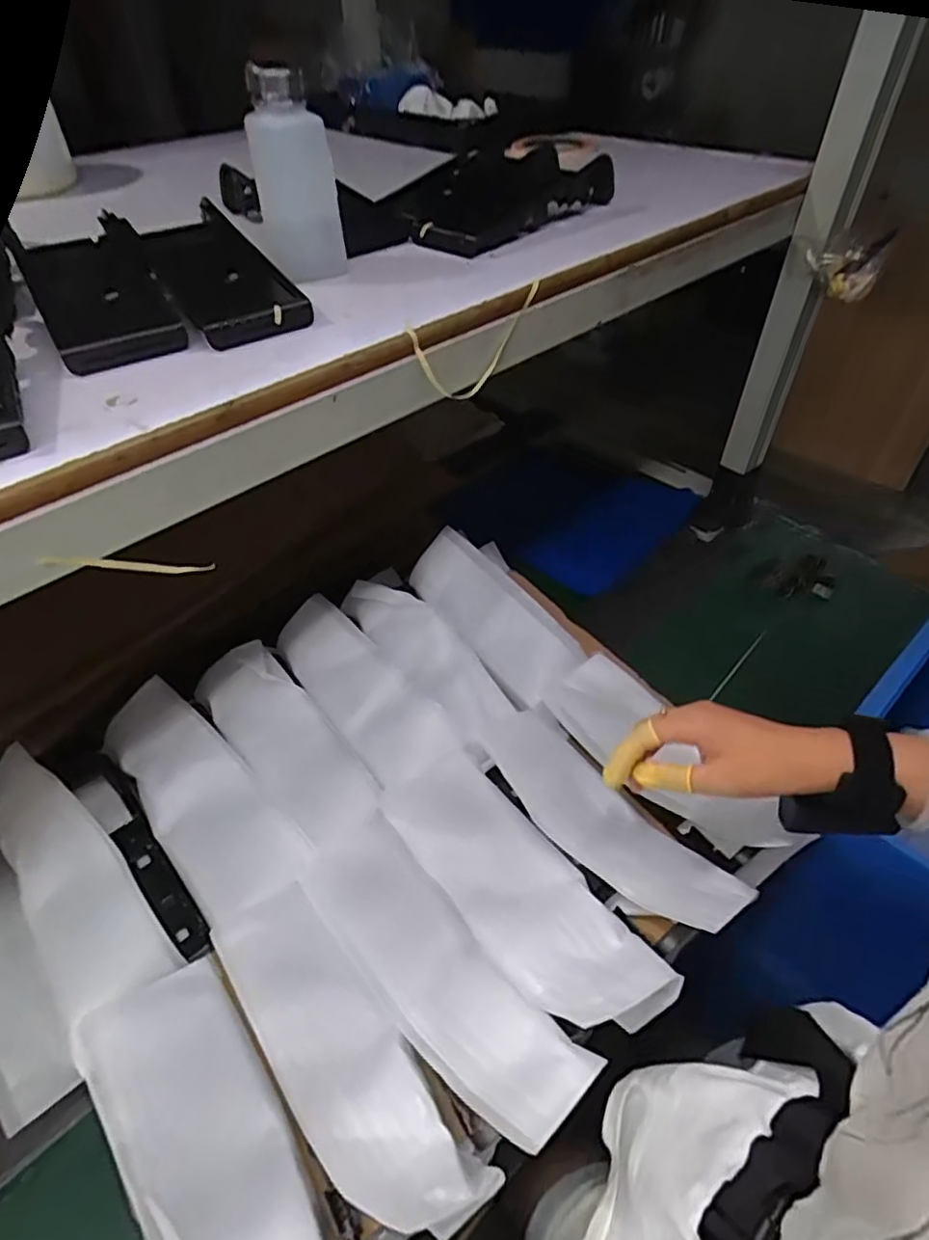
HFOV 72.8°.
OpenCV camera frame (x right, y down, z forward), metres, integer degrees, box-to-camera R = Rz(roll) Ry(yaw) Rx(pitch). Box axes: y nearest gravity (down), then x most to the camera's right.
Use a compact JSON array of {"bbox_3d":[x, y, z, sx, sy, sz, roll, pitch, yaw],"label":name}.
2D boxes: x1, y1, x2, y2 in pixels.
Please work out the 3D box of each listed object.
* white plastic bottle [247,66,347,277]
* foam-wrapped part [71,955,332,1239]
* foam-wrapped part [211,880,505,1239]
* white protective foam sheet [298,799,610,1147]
[{"bbox_3d":[-0.127,-0.329,0.472,0.056,0.126,0.045,-11,43,-11],"label":"white plastic bottle"},{"bbox_3d":[-0.163,0.314,0.388,0.095,0.059,0.270,-33,51,-31],"label":"foam-wrapped part"},{"bbox_3d":[-0.087,0.282,0.421,0.079,0.040,0.240,-30,49,-28],"label":"foam-wrapped part"},{"bbox_3d":[-0.027,0.238,0.450,0.079,0.036,0.254,-31,50,-29],"label":"white protective foam sheet"}]

